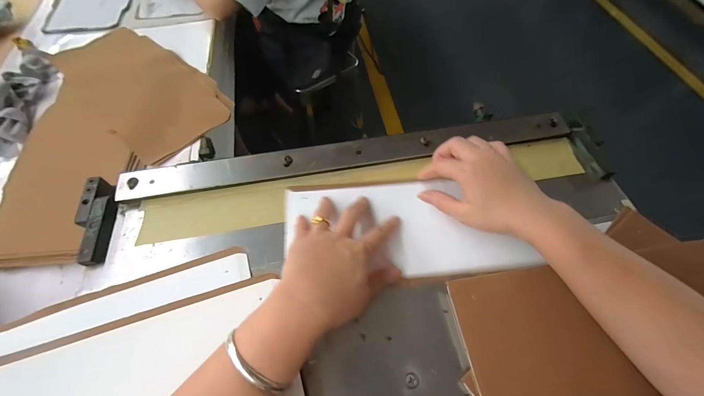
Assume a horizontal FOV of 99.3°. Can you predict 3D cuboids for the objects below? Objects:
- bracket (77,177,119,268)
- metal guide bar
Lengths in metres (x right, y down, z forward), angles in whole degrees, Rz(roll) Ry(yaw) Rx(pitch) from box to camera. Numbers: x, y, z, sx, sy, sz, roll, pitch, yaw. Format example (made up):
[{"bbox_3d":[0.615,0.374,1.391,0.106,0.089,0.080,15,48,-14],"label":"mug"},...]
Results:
[{"bbox_3d":[-0.290,0.023,0.341,0.032,0.016,0.109,-13,61,-8],"label":"bracket"},{"bbox_3d":[0.008,-0.058,0.386,0.569,0.008,0.038,-9,78,-5],"label":"metal guide bar"}]

